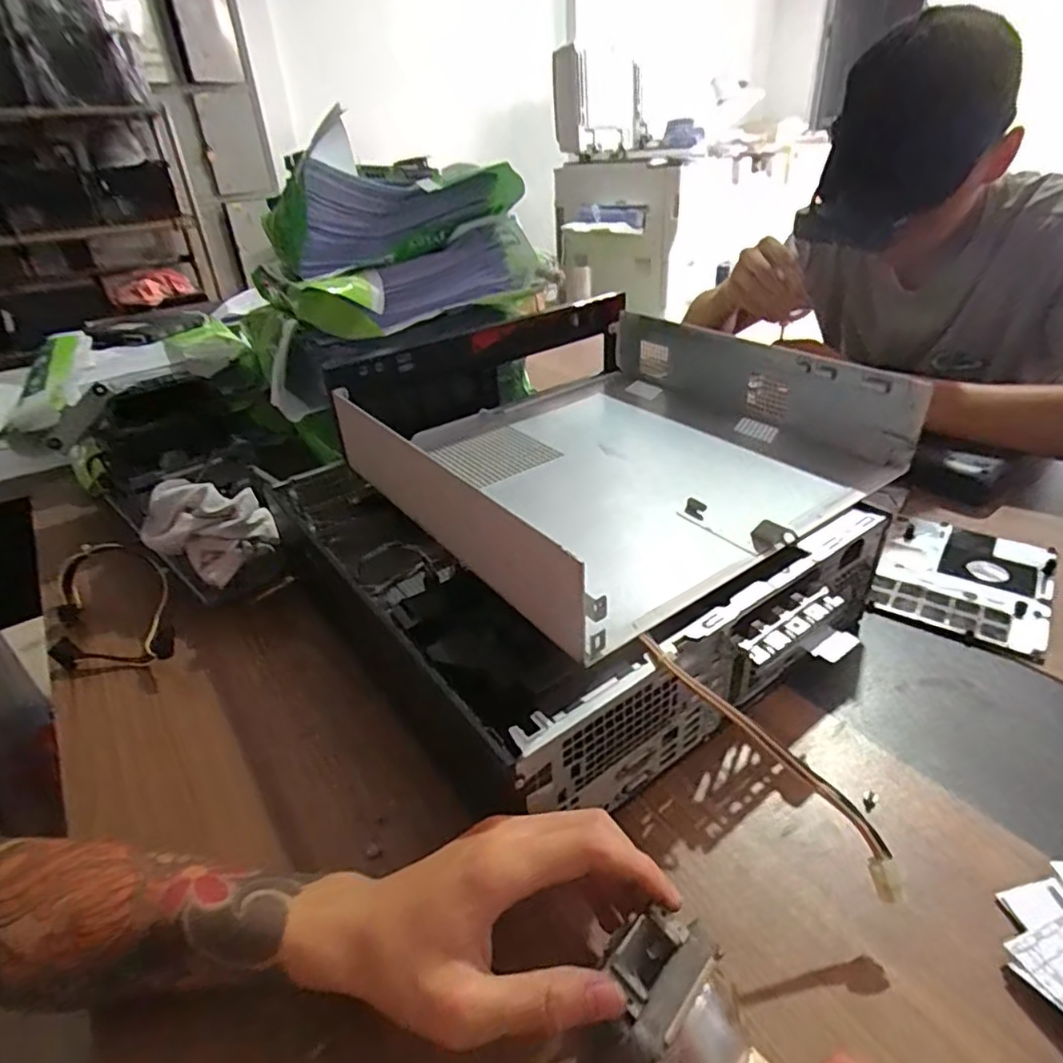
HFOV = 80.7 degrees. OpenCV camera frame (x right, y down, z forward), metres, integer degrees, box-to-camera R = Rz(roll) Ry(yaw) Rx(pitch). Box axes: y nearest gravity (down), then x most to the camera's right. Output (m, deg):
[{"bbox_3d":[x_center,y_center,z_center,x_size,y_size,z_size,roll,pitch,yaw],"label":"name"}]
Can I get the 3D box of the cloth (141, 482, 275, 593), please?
[{"bbox_3d":[-0.293,-0.008,0.566,0.109,0.059,0.071,15,36,27],"label":"cloth"}]

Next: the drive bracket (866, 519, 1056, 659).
[{"bbox_3d":[0.358,0.038,0.520,0.121,0.019,0.152,15,37,28],"label":"drive bracket"}]

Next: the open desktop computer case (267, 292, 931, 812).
[{"bbox_3d":[0.054,-0.029,0.514,0.402,0.185,0.398,-21,36,-26],"label":"open desktop computer case"}]

